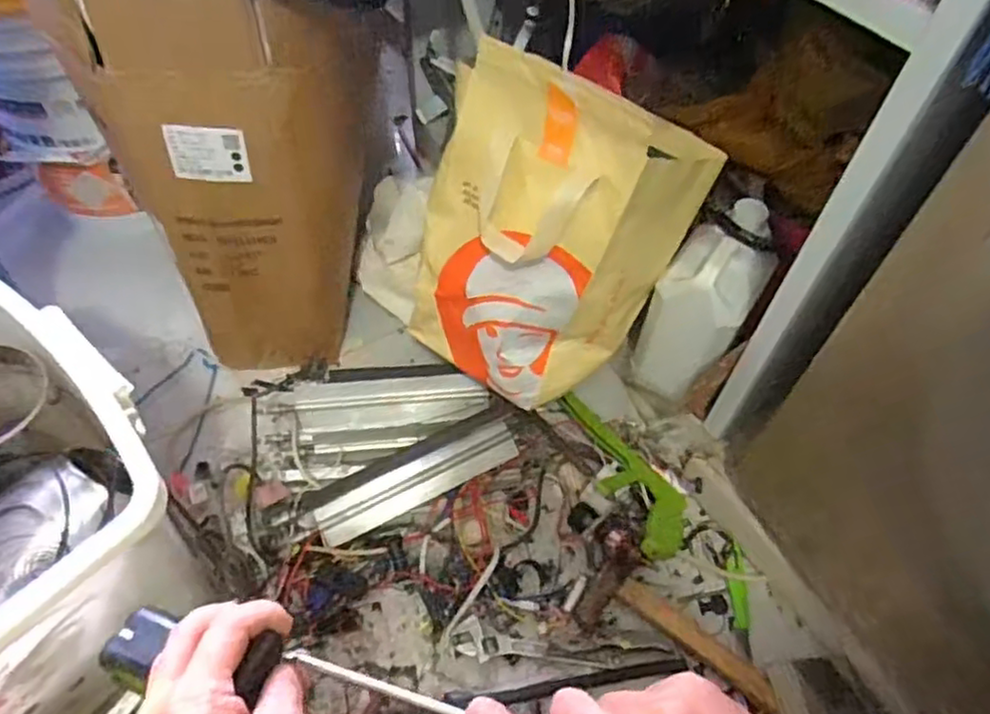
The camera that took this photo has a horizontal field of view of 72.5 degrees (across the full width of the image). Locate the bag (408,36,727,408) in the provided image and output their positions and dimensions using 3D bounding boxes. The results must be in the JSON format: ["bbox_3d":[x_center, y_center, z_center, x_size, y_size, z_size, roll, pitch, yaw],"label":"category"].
[{"bbox_3d":[0.042,-0.128,0.771,0.263,0.366,0.148,37,36,18],"label":"bag"}]

